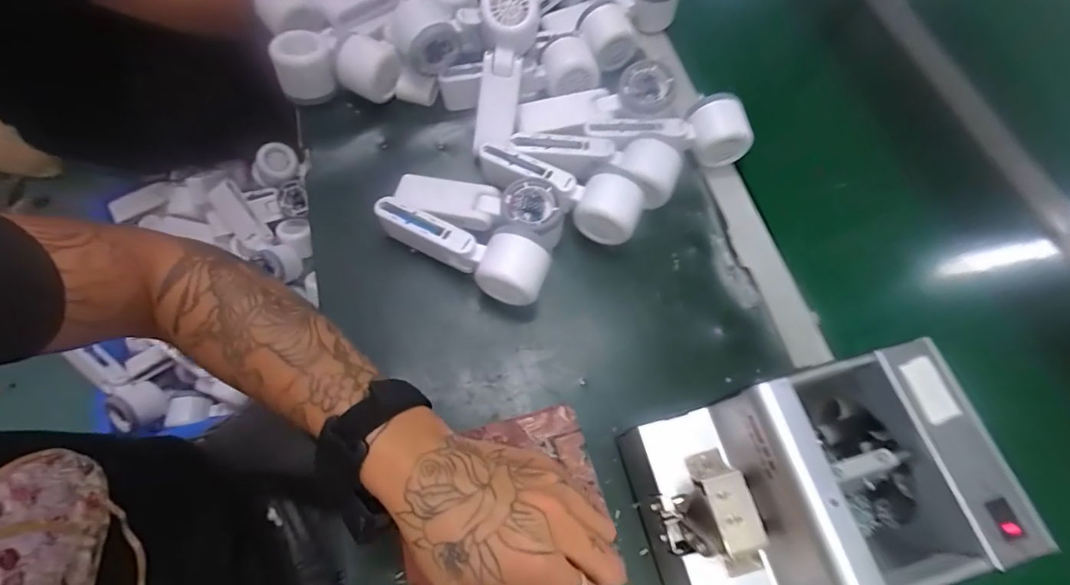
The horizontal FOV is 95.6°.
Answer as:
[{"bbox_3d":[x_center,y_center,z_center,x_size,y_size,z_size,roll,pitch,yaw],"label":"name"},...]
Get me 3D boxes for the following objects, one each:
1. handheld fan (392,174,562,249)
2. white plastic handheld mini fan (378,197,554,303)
[{"bbox_3d":[-0.052,-0.083,0.465,0.159,0.049,0.051,14,66,2],"label":"handheld fan"},{"bbox_3d":[-0.068,-0.043,0.445,0.167,0.054,0.058,23,67,6],"label":"white plastic handheld mini fan"}]

